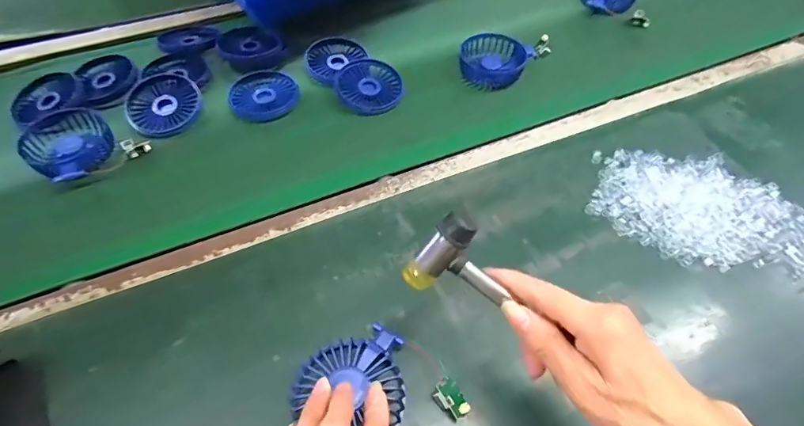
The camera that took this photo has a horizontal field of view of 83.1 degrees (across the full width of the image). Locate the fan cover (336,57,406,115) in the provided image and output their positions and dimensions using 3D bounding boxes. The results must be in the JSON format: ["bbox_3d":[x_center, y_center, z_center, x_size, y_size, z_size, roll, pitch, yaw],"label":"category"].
[{"bbox_3d":[-0.043,-0.167,0.593,0.084,0.015,0.103,-11,54,-8],"label":"fan cover"}]

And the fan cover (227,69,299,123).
[{"bbox_3d":[-0.179,-0.154,0.590,0.085,0.020,0.085,-27,58,-19],"label":"fan cover"}]

